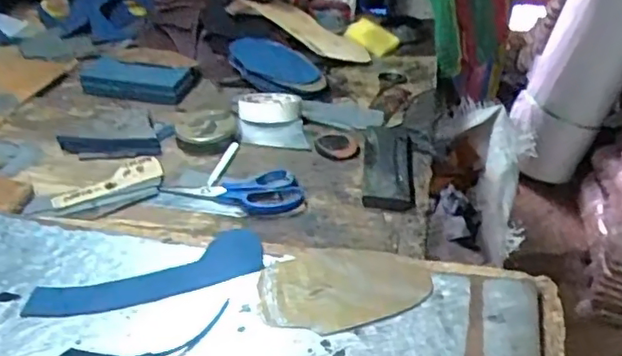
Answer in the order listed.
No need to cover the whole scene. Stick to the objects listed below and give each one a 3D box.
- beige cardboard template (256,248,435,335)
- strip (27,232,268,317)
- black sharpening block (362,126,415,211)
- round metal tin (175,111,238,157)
[{"bbox_3d":[0.027,0.093,0.516,0.139,0.005,0.087,0,40,9],"label":"beige cardboard template"},{"bbox_3d":[-0.141,0.089,0.537,0.201,0.006,0.051,-16,48,-14],"label":"strip"},{"bbox_3d":[0.091,-0.022,0.719,0.055,0.013,0.167,3,34,5],"label":"black sharpening block"},{"bbox_3d":[-0.132,-0.059,0.771,0.075,0.021,0.080,-6,34,-9],"label":"round metal tin"}]

